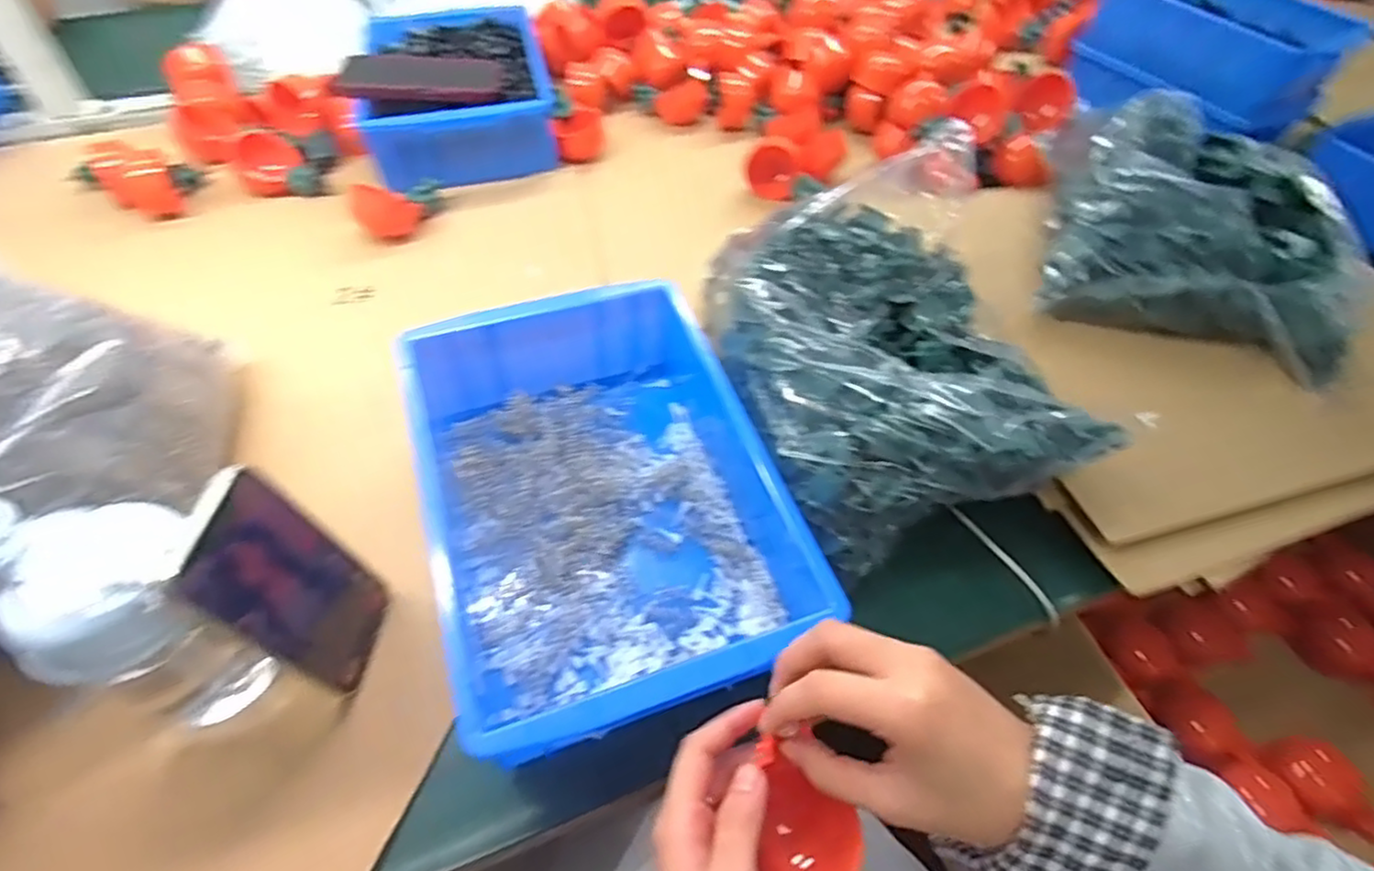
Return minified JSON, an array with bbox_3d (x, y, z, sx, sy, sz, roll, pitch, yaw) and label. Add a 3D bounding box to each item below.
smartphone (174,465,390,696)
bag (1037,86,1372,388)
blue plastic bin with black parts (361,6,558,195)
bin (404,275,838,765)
[{"bbox_3d":[-0.210,0.082,0.363,0.007,0.138,0.069,-2,52,12],"label":"smartphone"},{"bbox_3d":[0.466,-0.194,0.612,0.239,0.089,0.256,18,53,12],"label":"bag"},{"bbox_3d":[-0.276,-0.415,0.804,0.202,0.073,0.306,-12,53,-12],"label":"blue plastic bin with black parts"},{"bbox_3d":[-0.058,0.040,0.442,0.204,0.084,0.289,-16,54,-14],"label":"bin"}]

